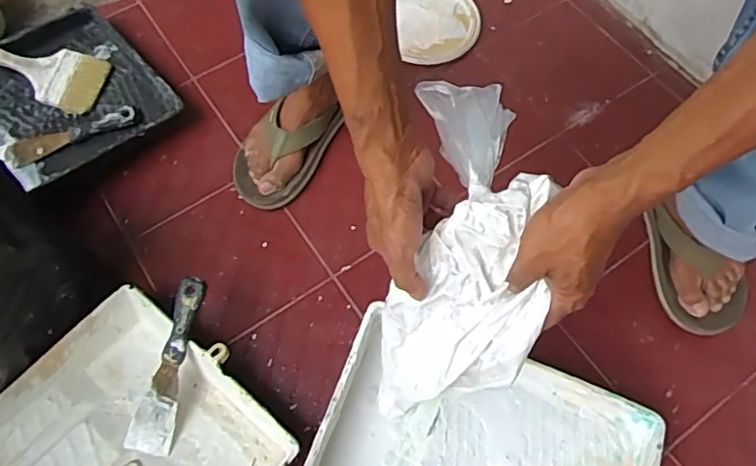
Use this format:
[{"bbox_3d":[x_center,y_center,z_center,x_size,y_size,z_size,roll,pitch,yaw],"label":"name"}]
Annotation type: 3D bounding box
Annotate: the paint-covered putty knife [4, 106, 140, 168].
[{"bbox_3d":[-0.435,-0.142,0.823,0.185,0.012,0.042,-22,67,-12],"label":"paint-covered putty knife"}]

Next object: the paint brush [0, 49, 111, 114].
[{"bbox_3d":[-0.507,-0.248,0.853,0.187,0.055,0.101,12,64,6],"label":"paint brush"}]

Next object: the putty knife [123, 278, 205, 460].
[{"bbox_3d":[-0.233,0.149,0.647,0.046,0.016,0.202,17,93,6],"label":"putty knife"}]

